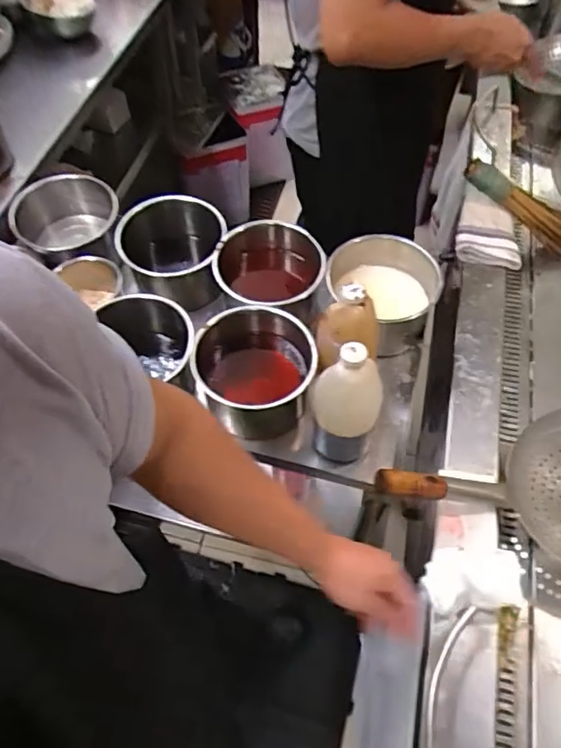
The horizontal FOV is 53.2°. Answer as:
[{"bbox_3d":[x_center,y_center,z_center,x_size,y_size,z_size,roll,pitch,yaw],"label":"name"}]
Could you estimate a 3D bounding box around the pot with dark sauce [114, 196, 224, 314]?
[{"bbox_3d":[-0.187,-0.200,0.984,0.180,0.142,0.198,0,58,-1],"label":"pot with dark sauce"}]

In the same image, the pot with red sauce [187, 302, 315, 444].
[{"bbox_3d":[-0.033,-0.001,0.852,0.167,0.130,0.169,0,58,-1],"label":"pot with red sauce"}]

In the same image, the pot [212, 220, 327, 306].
[{"bbox_3d":[-0.021,-0.148,0.955,0.174,0.147,0.175,0,58,-1],"label":"pot"}]

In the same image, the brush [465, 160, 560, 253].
[{"bbox_3d":[0.491,-0.335,1.119,0.302,0.047,0.055,27,57,-18],"label":"brush"}]

